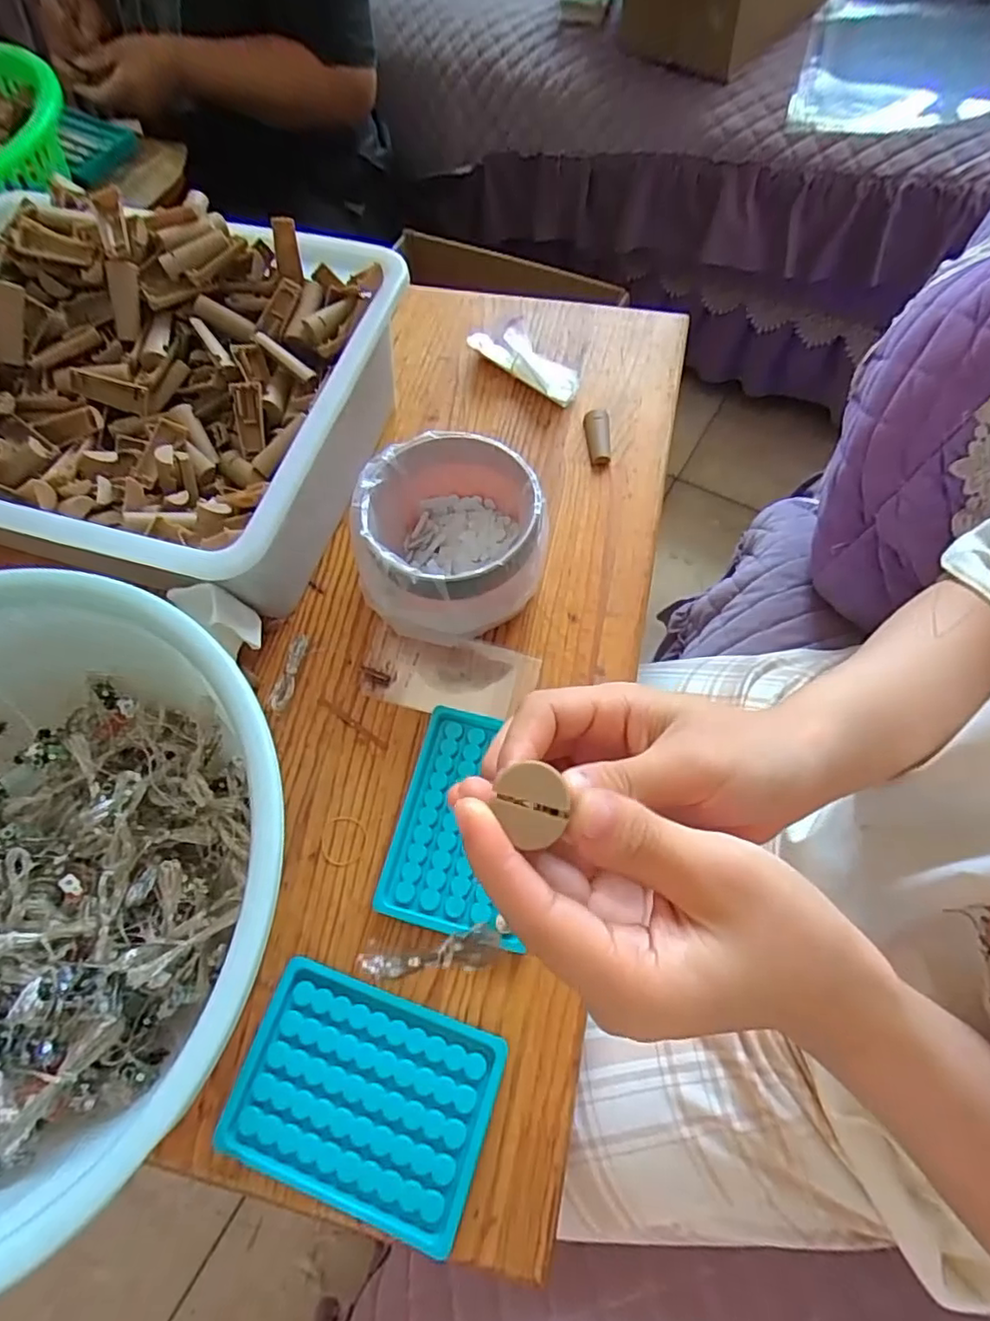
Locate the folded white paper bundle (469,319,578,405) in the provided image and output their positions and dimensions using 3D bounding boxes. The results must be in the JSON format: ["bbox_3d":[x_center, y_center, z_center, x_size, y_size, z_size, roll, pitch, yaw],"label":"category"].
[{"bbox_3d":[0.029,-0.264,0.541,0.104,0.026,0.041,34,71,17],"label":"folded white paper bundle"}]

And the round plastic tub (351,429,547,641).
[{"bbox_3d":[-0.027,-0.080,0.430,0.119,0.086,0.126,-1,65,3],"label":"round plastic tub"}]

